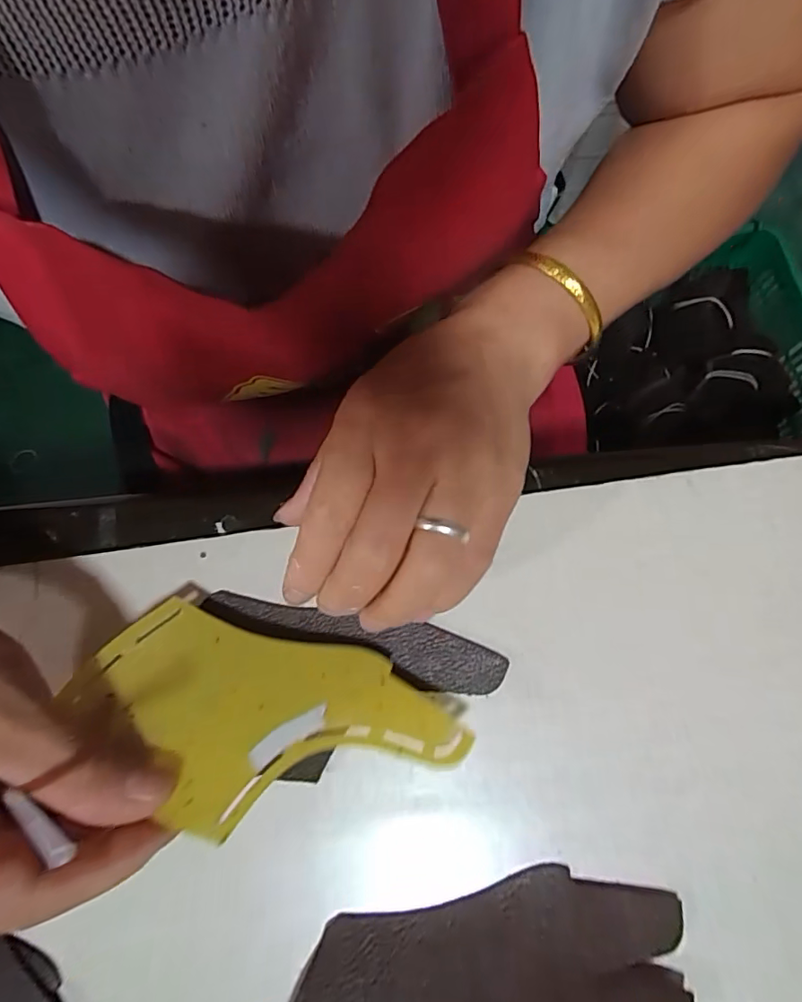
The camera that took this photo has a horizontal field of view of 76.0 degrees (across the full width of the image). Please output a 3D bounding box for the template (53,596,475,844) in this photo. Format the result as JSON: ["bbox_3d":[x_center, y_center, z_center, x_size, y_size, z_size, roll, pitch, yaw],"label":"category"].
[{"bbox_3d":[-0.051,0.086,0.198,0.147,0.006,0.074,14,52,3],"label":"template"}]

